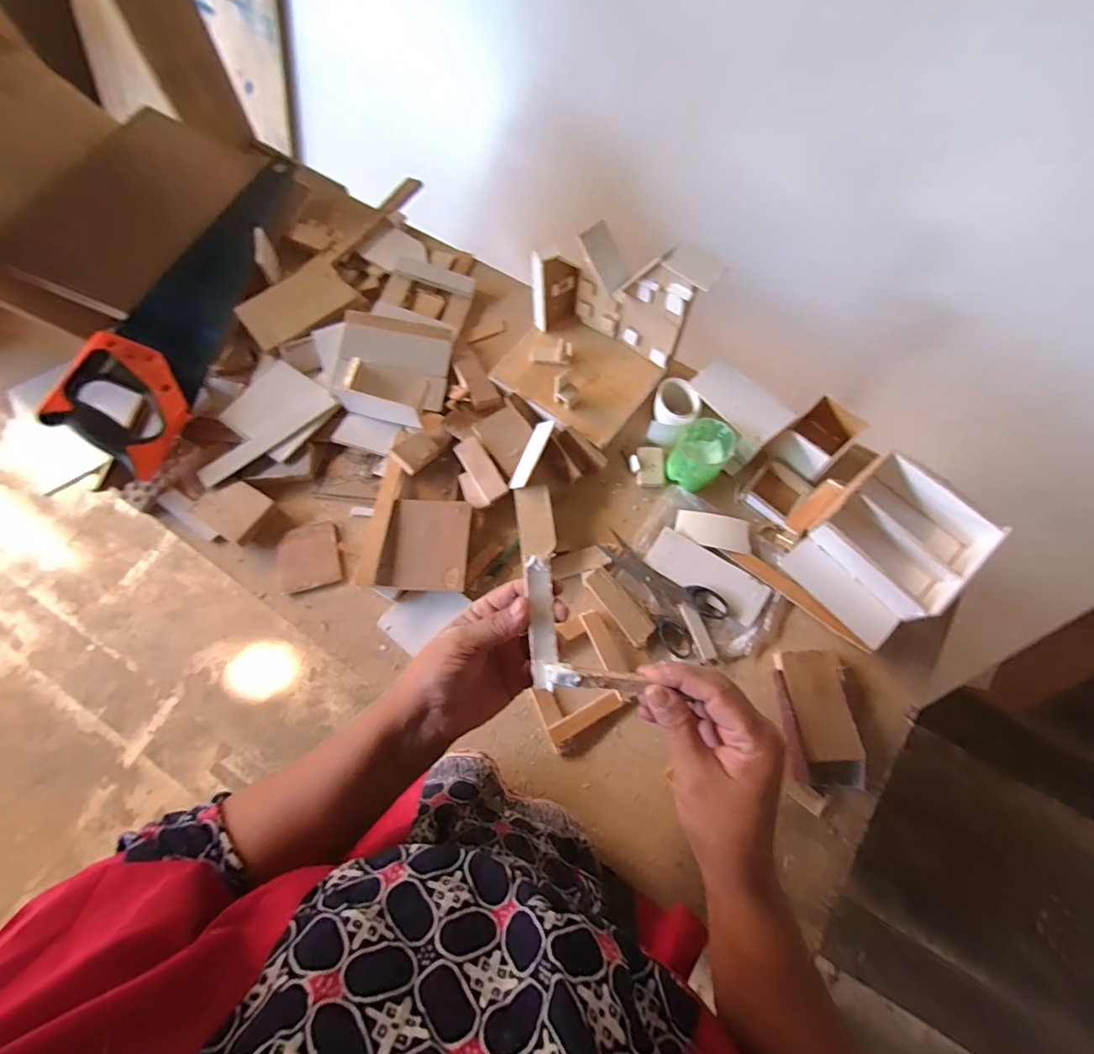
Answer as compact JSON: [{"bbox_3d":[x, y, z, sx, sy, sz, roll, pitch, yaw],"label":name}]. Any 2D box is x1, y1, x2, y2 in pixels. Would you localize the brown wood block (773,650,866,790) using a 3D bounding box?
[{"bbox_3d":[0.270,0.188,0.476,0.074,0.025,0.124,-1,69,1],"label":"brown wood block"}]

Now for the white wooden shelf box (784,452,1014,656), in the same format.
[{"bbox_3d":[0.349,0.023,0.501,0.165,0.076,0.133,-40,73,-13],"label":"white wooden shelf box"}]

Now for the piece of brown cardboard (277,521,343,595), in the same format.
[{"bbox_3d":[-0.268,0.034,0.541,0.066,0.006,0.075,-15,69,-5],"label":"piece of brown cardboard"}]

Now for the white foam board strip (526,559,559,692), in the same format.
[{"bbox_3d":[-0.003,0.064,0.330,0.017,0.011,0.090,-4,72,0],"label":"white foam board strip"}]

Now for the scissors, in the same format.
[{"bbox_3d":[0.118,0.065,0.522,0.076,0.008,0.143,-42,74,-14],"label":"scissors"}]

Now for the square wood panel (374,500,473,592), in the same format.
[{"bbox_3d":[-0.130,0.018,0.521,0.090,0.009,0.097,5,74,-1],"label":"square wood panel"}]

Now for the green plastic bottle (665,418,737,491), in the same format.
[{"bbox_3d":[0.171,-0.080,0.536,0.057,0.061,0.057,0,69,1],"label":"green plastic bottle"}]

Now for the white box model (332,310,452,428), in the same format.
[{"bbox_3d":[-0.190,-0.195,0.589,0.126,0.042,0.148,4,69,3],"label":"white box model"}]

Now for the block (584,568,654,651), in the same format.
[{"bbox_3d":[0.078,0.084,0.513,0.028,0.013,0.090,-37,72,-12],"label":"block"}]

